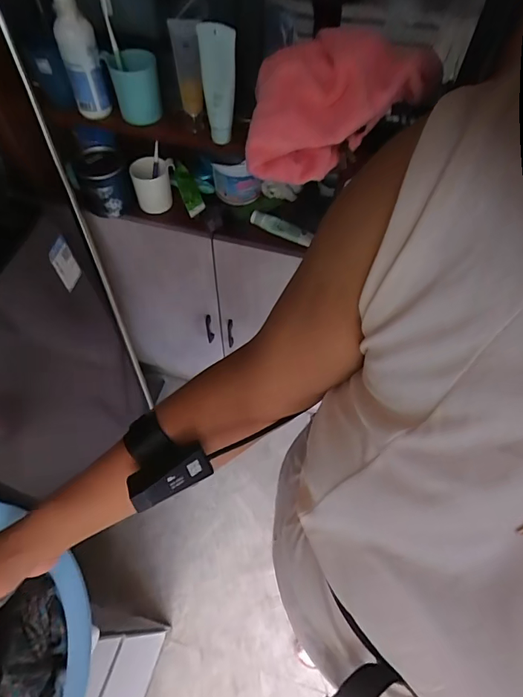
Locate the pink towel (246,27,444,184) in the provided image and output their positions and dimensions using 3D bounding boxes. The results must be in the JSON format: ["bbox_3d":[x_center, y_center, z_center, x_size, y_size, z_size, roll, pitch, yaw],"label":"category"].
[{"bbox_3d":[0.119,-0.410,0.706,0.316,0.155,0.144,-32,64,-20],"label":"pink towel"}]

